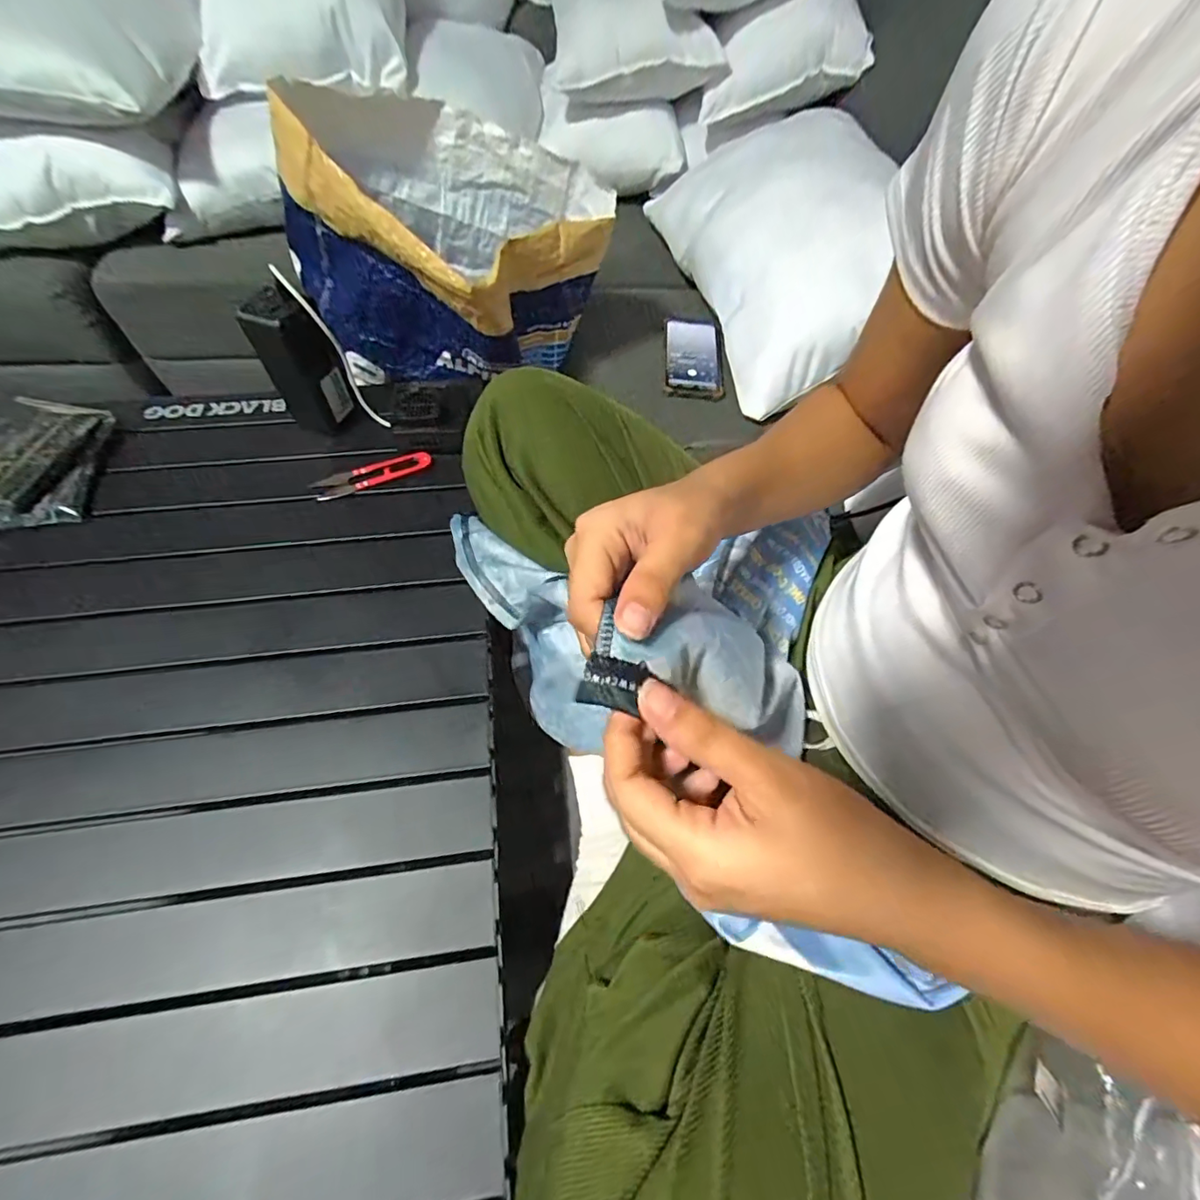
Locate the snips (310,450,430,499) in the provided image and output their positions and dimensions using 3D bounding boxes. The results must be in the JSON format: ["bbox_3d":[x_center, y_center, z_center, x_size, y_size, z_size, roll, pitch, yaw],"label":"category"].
[{"bbox_3d":[-0.235,-0.130,0.556,0.118,0.016,0.026,-17,61,-14],"label":"snips"}]

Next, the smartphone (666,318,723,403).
[{"bbox_3d":[0.127,-0.334,0.734,0.076,0.015,0.160,4,58,1],"label":"smartphone"}]

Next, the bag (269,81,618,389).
[{"bbox_3d":[-0.160,-0.395,0.619,0.279,0.228,0.283,30,61,14],"label":"bag"}]

